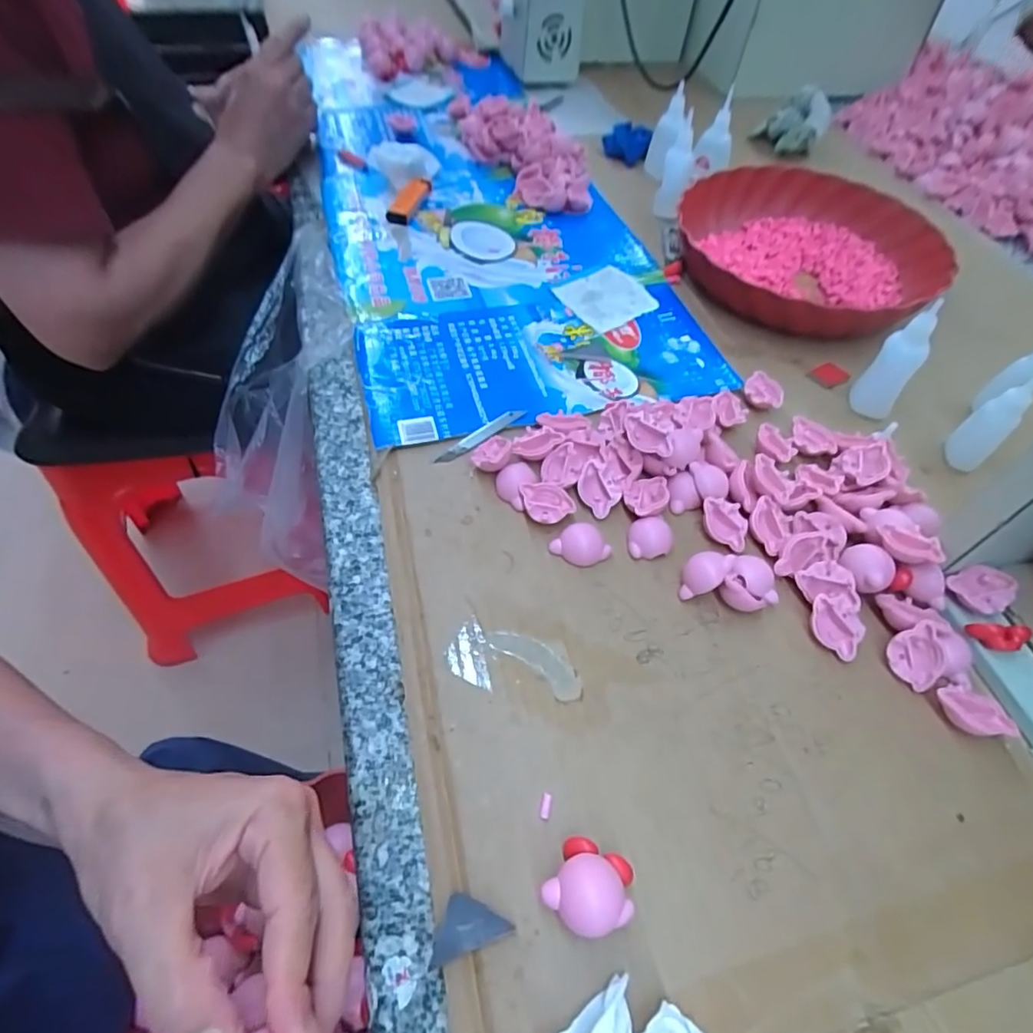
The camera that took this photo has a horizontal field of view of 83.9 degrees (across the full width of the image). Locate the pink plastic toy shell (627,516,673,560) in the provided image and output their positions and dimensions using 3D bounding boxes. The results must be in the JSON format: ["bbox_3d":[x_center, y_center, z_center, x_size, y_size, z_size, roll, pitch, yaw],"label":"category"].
[{"bbox_3d":[0.085,0.013,0.365,0.027,0.014,0.022,7,55,3],"label":"pink plastic toy shell"}]

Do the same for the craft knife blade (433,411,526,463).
[{"bbox_3d":[-0.025,-0.060,0.416,0.076,0.004,0.008,-32,62,-22],"label":"craft knife blade"}]

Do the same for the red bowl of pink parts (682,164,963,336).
[{"bbox_3d":[0.273,-0.252,0.544,0.230,0.044,0.222,23,57,13],"label":"red bowl of pink parts"}]

